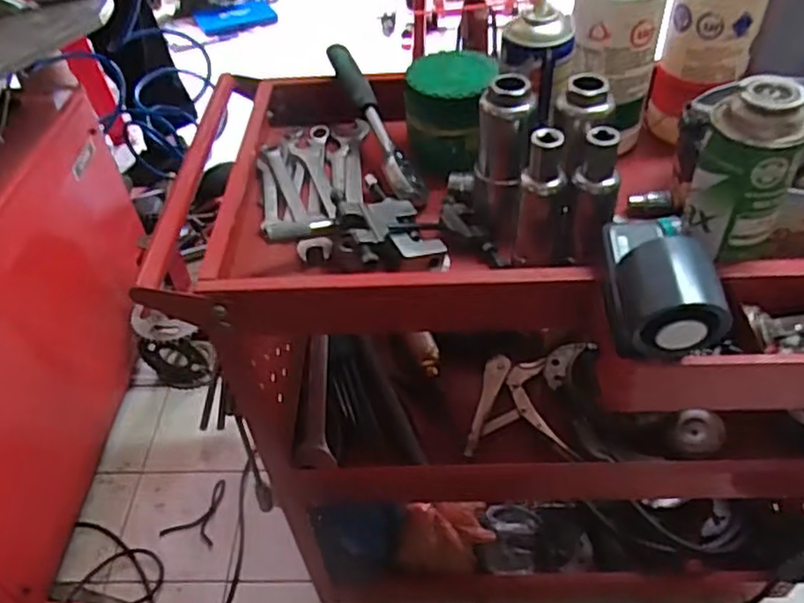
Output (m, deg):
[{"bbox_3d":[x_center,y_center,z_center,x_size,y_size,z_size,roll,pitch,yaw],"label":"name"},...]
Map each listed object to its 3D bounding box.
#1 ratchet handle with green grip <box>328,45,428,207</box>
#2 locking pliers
[{"bbox_3d":[-0.031,-0.192,0.711,0.031,0.026,0.232,-18,61,-12],"label":"ratchet handle with green grip"},{"bbox_3d":[0.160,0.120,0.837,0.127,0.029,0.173,9,48,13],"label":"locking pliers"}]

